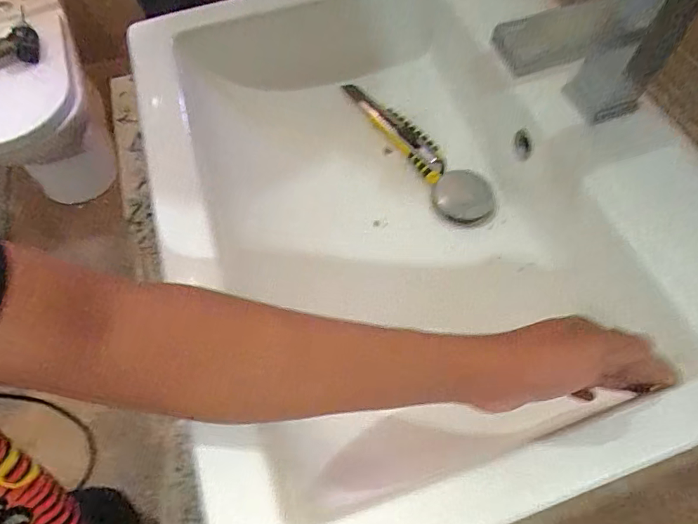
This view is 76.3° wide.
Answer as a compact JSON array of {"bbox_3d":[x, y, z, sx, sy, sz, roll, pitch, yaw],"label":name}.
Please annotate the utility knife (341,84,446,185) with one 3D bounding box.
[{"bbox_3d":[0.054,-0.159,0.527,0.035,0.015,0.166,-33,65,-16],"label":"utility knife"}]

